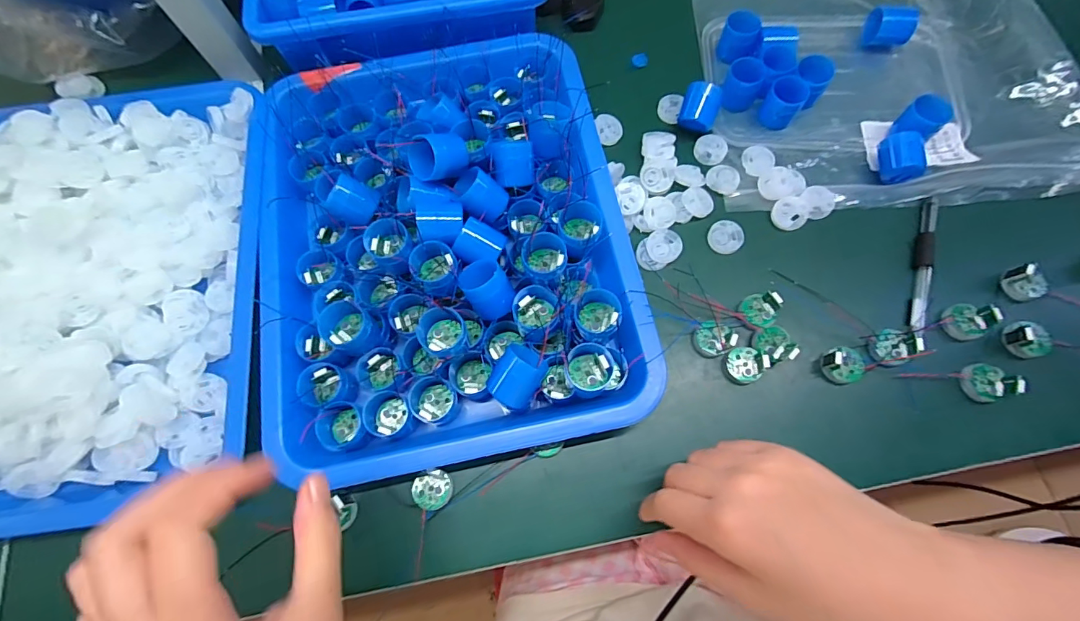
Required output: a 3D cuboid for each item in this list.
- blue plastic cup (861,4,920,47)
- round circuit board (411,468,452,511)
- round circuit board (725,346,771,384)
[{"bbox_3d":[0.306,-0.249,0.405,0.034,0.029,0.025,10,73,4],"label":"blue plastic cup"},{"bbox_3d":[-0.070,0.118,0.305,0.025,0.004,0.024,2,78,-9],"label":"round circuit board"},{"bbox_3d":[0.144,0.038,0.325,0.024,0.012,0.025,-8,69,20],"label":"round circuit board"}]

